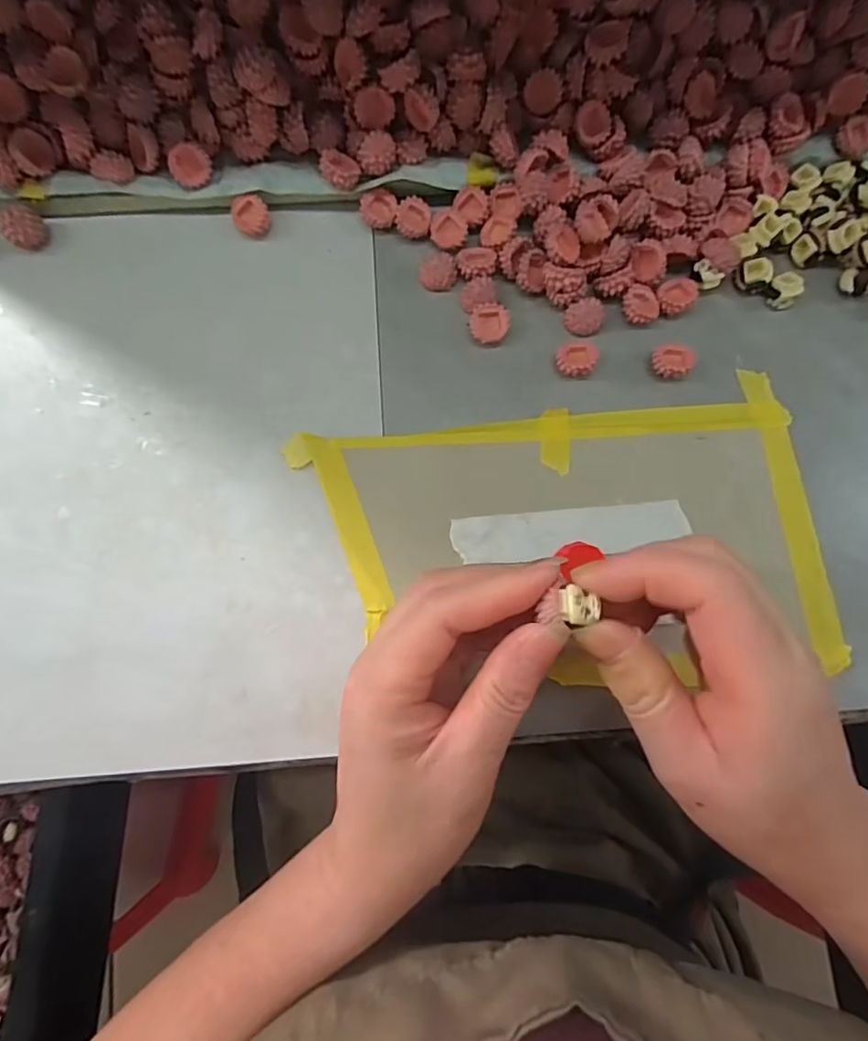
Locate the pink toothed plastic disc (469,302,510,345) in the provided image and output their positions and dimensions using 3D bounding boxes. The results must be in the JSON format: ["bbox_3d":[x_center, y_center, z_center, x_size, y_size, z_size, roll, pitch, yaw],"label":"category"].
[{"bbox_3d":[0.028,-0.102,0.282,0.020,0.009,0.020,0,82,-1],"label":"pink toothed plastic disc"}]

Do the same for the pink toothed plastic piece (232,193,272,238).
[{"bbox_3d":[-0.097,-0.161,0.289,0.019,0.012,0.017,-22,82,-4],"label":"pink toothed plastic piece"}]

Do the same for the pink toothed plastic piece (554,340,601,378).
[{"bbox_3d":[0.073,-0.083,0.279,0.020,0.009,0.019,0,82,-1],"label":"pink toothed plastic piece"}]

